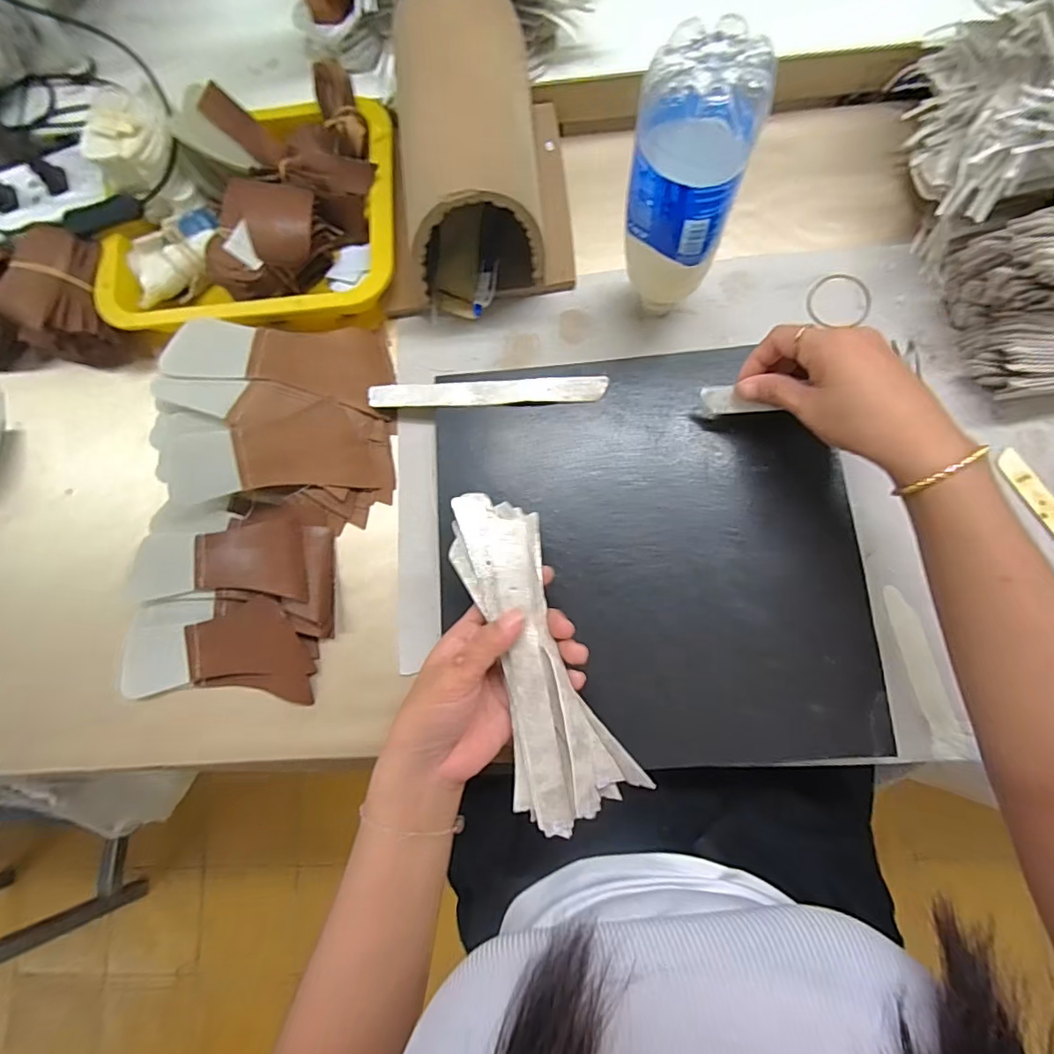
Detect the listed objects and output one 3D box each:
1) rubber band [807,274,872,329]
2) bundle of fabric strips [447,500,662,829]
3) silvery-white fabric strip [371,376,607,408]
[{"bbox_3d":[0.256,-0.186,0.445,0.048,0.005,0.042,22,84,7],"label":"rubber band"},{"bbox_3d":[0.004,0.078,0.337,0.073,0.042,0.209,-19,85,2],"label":"bundle of fabric strips"},{"bbox_3d":[-0.034,-0.106,0.436,0.191,0.010,0.020,-1,83,6],"label":"silvery-white fabric strip"}]

